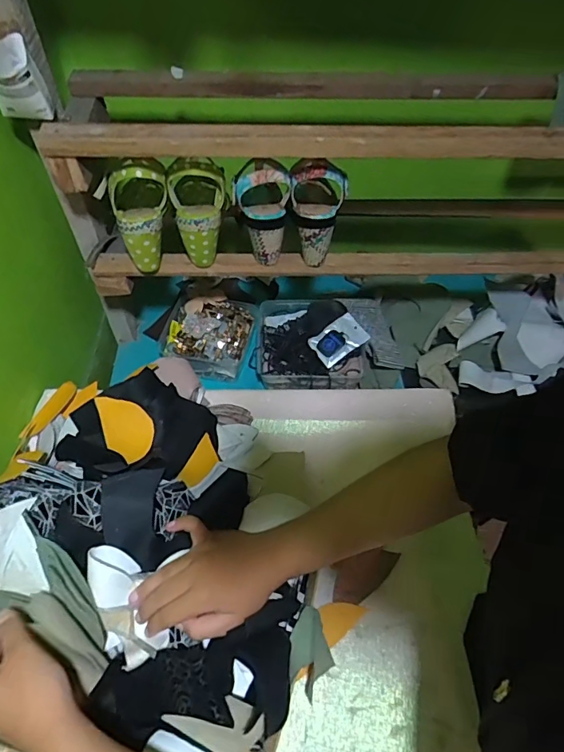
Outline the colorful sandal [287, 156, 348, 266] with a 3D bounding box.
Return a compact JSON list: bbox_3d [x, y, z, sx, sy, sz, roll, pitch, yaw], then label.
[{"bbox_3d":[0.051,-0.232,0.665,0.082,0.153,0.074,0,30,-2],"label":"colorful sandal"}]

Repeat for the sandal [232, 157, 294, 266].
[{"bbox_3d":[-0.027,-0.244,0.676,0.080,0.134,0.091,2,52,0],"label":"sandal"}]

